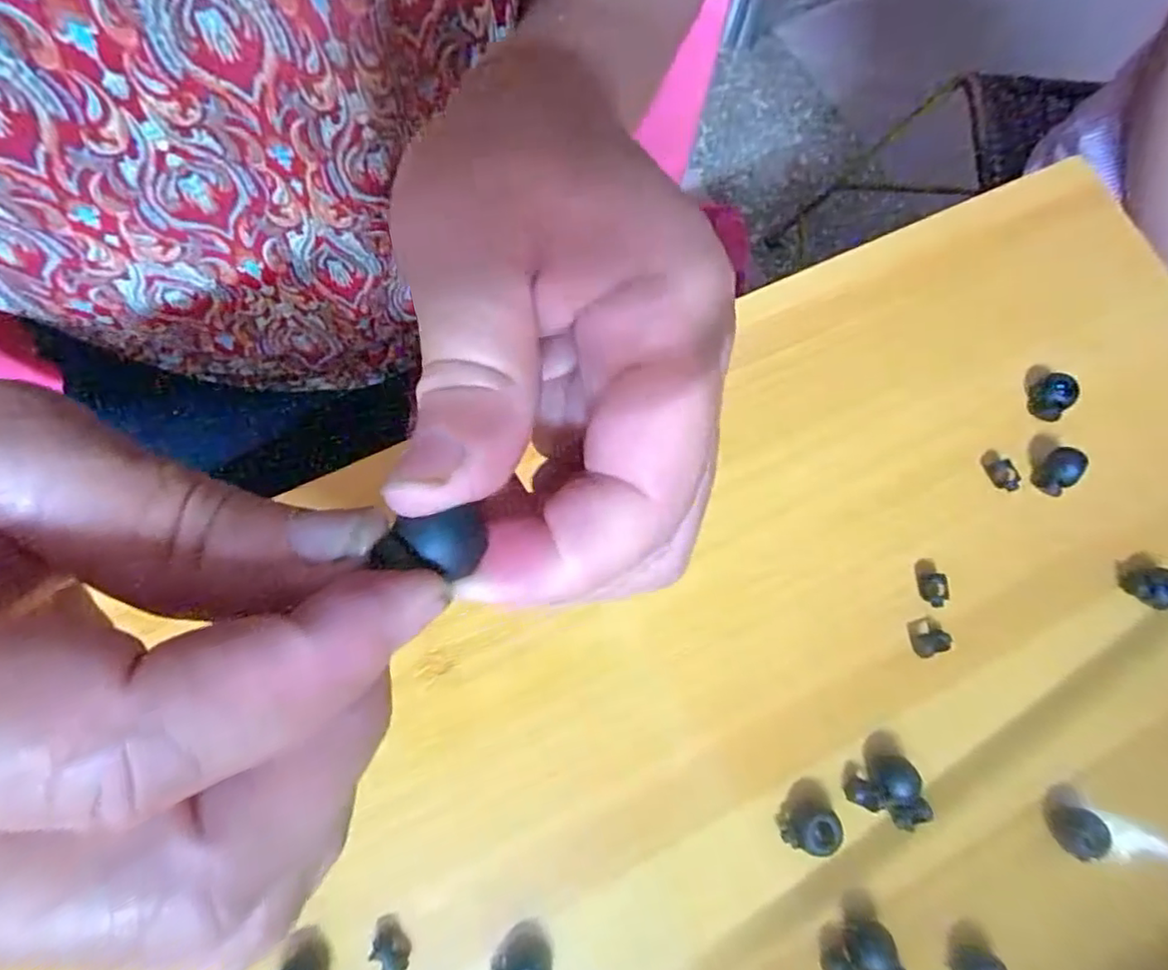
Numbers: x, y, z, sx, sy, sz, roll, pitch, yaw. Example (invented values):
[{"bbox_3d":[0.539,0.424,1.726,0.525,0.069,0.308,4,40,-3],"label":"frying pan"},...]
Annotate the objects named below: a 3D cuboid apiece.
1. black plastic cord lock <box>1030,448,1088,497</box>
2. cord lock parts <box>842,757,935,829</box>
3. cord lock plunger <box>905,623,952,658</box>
[{"bbox_3d":[0.194,-0.005,0.260,0.013,0.012,0.017,44,78,7],"label":"black plastic cord lock"},{"bbox_3d":[0.107,0.109,0.221,0.023,0.011,0.023,1,77,-3],"label":"cord lock parts"},{"bbox_3d":[0.131,0.058,0.241,0.013,0.010,0.013,-15,78,-7],"label":"cord lock plunger"}]

